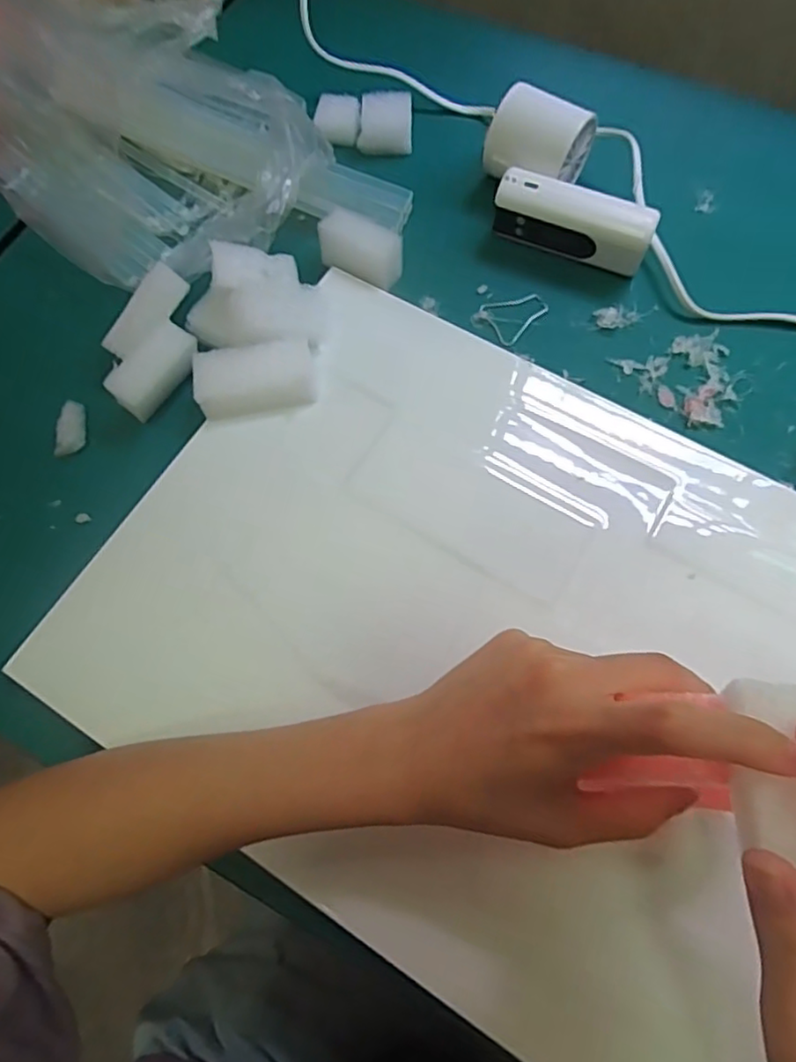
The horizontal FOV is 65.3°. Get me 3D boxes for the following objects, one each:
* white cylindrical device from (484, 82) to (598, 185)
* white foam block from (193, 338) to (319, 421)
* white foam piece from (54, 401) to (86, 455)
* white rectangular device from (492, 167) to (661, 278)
[{"bbox_3d":[0.086,-0.240,0.394,0.058,0.054,0.046,24,72,11],"label":"white cylindrical device"},{"bbox_3d":[-0.080,-0.087,0.354,0.067,0.023,0.032,-16,70,-4],"label":"white foam block"},{"bbox_3d":[-0.193,-0.061,0.366,0.012,0.007,0.034,2,69,3],"label":"white foam piece"},{"bbox_3d":[0.108,-0.189,0.386,0.095,0.040,0.023,19,71,9],"label":"white rectangular device"}]

